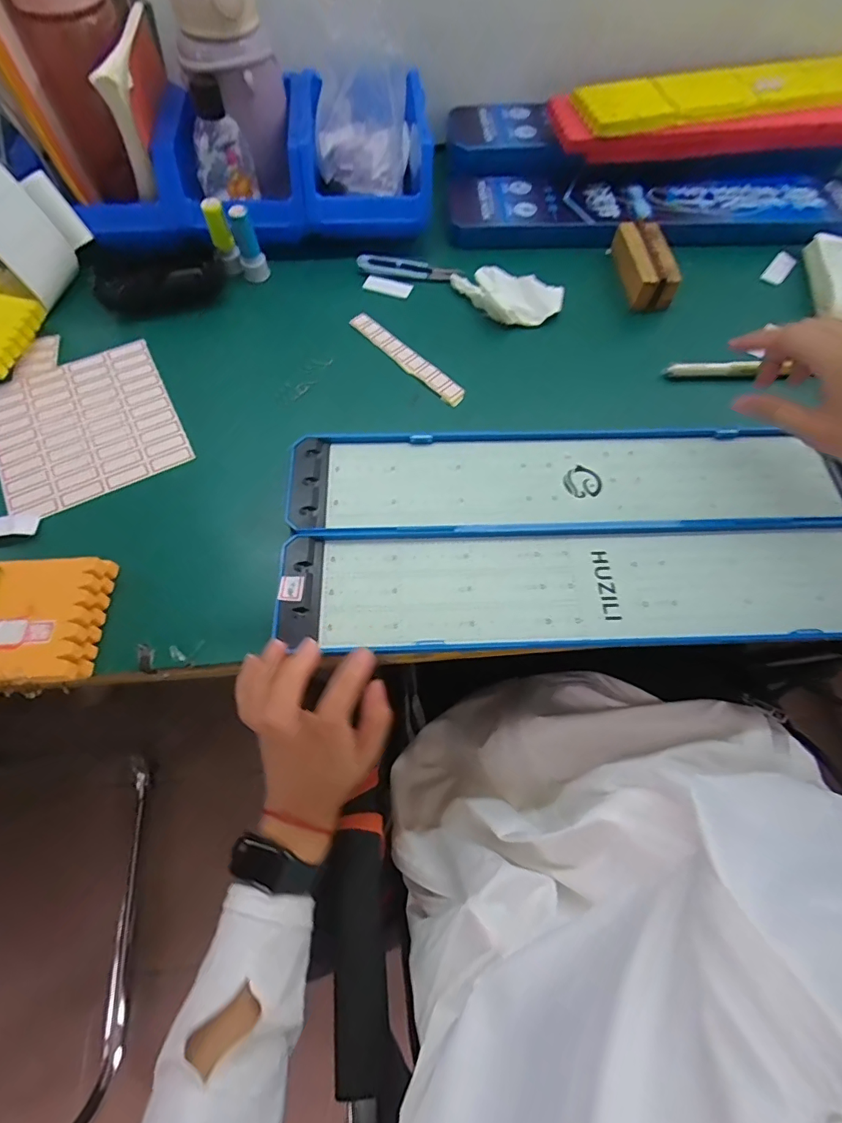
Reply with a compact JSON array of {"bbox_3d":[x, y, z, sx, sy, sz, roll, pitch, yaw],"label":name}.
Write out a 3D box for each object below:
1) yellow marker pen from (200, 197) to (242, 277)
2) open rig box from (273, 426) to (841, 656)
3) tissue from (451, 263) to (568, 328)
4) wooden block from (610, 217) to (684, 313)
[{"bbox_3d":[-0.184,-0.301,0.452,0.018,0.060,0.016,-25,68,-12],"label":"yellow marker pen"},{"bbox_3d":[0.125,-0.024,0.360,0.436,0.014,0.175,-1,65,-2],"label":"open rig box"},{"bbox_3d":[0.079,-0.250,0.454,0.105,0.017,0.056,11,65,4],"label":"tissue"},{"bbox_3d":[0.213,-0.286,0.462,0.044,0.030,0.095,-7,65,-4],"label":"wooden block"}]

